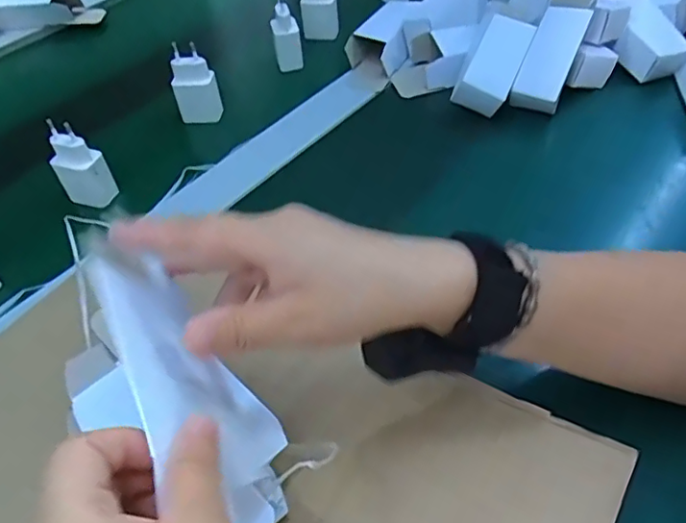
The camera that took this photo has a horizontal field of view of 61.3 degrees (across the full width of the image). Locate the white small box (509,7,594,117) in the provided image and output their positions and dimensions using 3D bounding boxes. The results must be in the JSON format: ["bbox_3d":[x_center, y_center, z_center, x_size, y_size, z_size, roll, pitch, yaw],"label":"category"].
[{"bbox_3d":[0.192,-0.188,0.534,0.042,0.029,0.093,24,90,26],"label":"white small box"}]

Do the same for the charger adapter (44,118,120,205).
[{"bbox_3d":[-0.227,-0.083,0.502,0.041,0.074,0.023,14,50,14],"label":"charger adapter"}]

